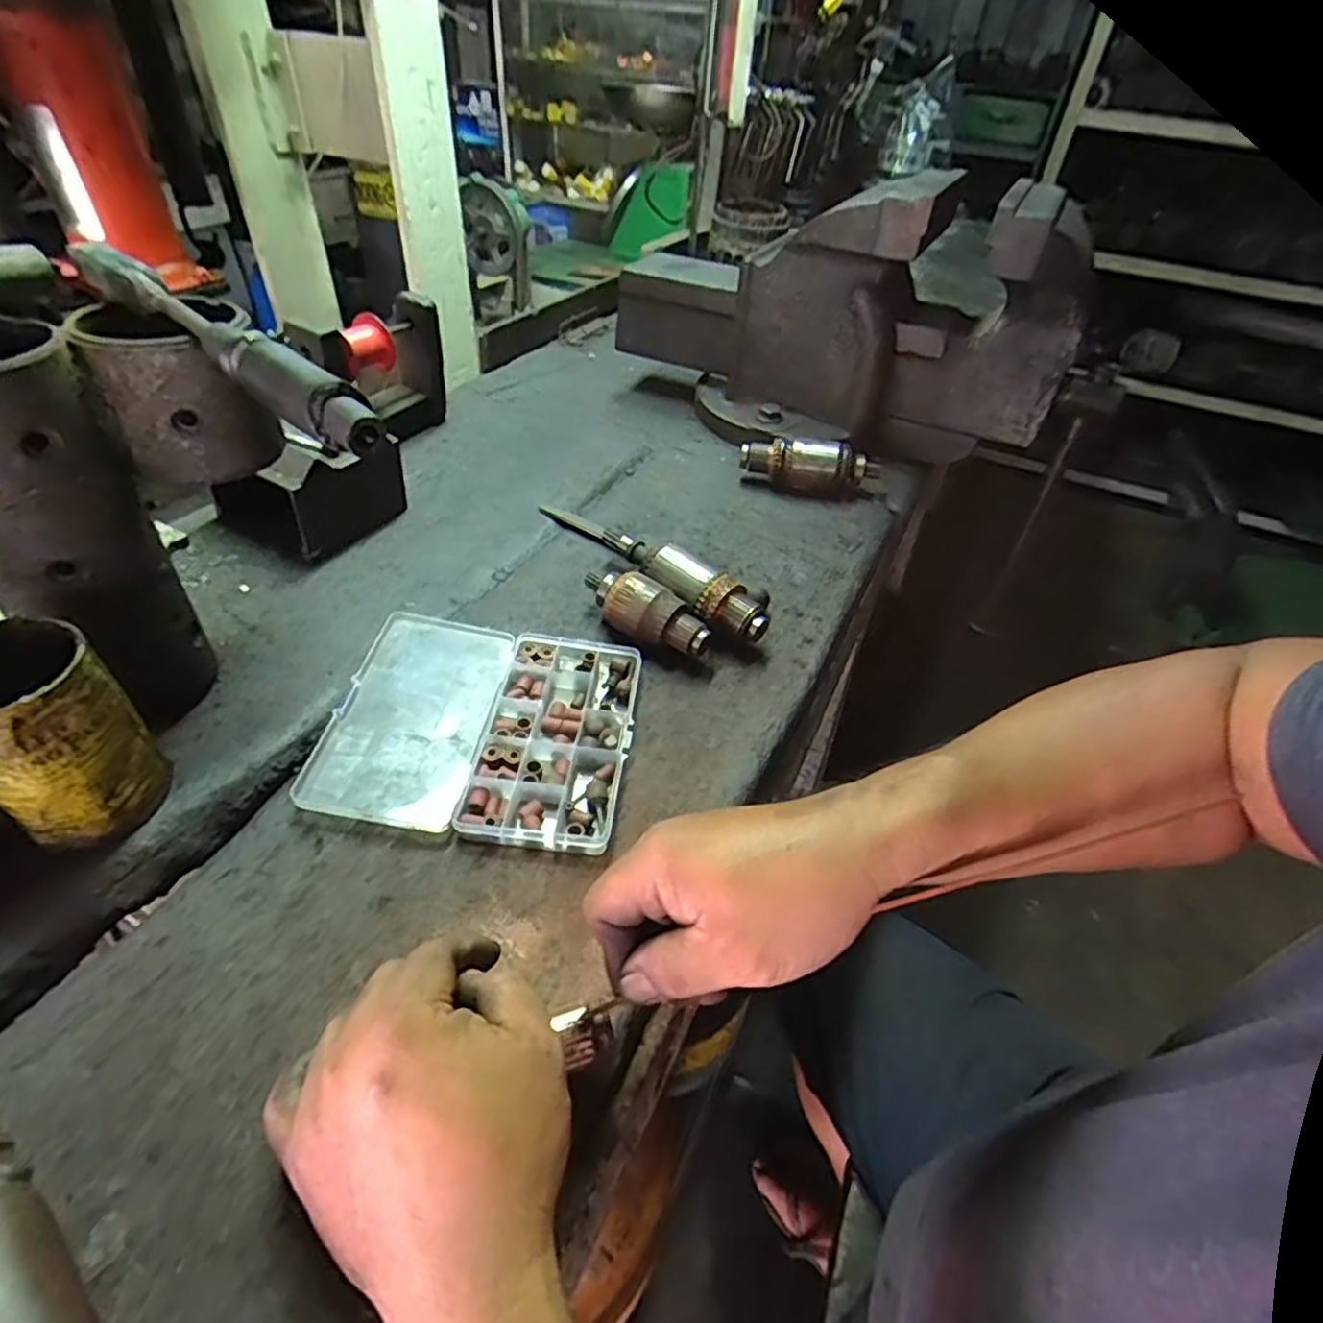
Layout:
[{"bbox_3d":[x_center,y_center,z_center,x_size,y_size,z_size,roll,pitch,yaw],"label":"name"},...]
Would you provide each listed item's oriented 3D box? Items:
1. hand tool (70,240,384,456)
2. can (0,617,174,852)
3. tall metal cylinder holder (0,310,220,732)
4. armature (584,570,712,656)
[{"bbox_3d":[-0.228,-0.165,0.350,0.253,0.033,0.024,31,48,25],"label":"hand tool"},{"bbox_3d":[-0.340,0.040,0.384,0.086,0.118,0.078,36,51,29],"label":"can"},{"bbox_3d":[-0.350,-0.067,0.412,0.095,0.234,0.087,36,50,28],"label":"tall metal cylinder holder"},{"bbox_3d":[-0.014,-0.042,0.562,0.118,0.047,0.046,25,46,19],"label":"armature"}]

